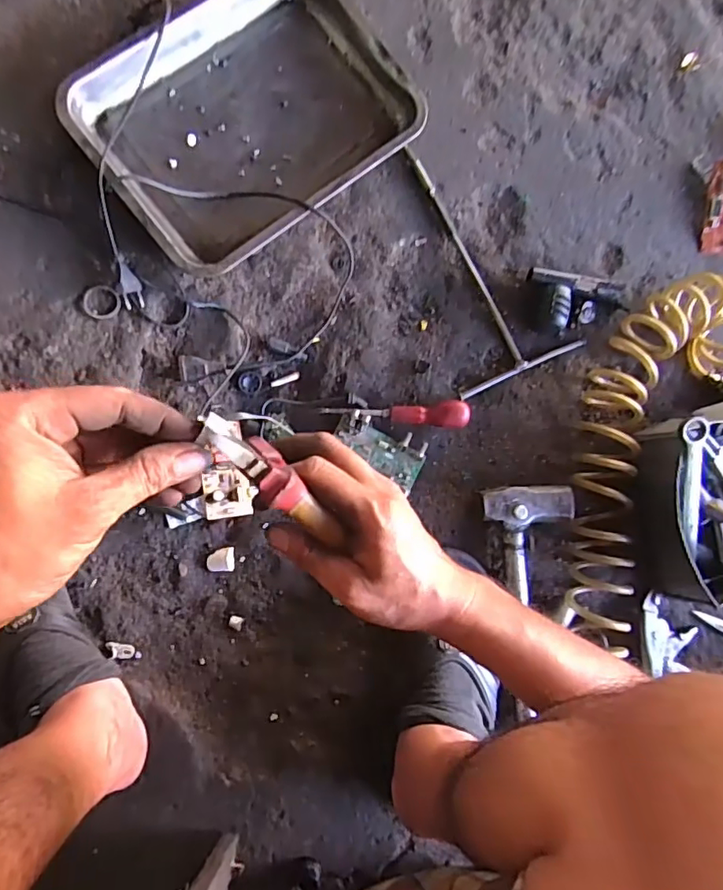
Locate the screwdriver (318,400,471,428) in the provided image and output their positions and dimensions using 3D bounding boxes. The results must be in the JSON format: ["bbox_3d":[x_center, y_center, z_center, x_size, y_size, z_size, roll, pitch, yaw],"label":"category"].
[{"bbox_3d":[0.041,-0.036,0.647,0.172,0.025,0.030,0,87,-7],"label":"screwdriver"}]

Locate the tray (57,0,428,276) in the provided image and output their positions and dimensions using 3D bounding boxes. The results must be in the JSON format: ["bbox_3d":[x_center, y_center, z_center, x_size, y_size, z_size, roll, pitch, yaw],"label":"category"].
[{"bbox_3d":[-0.132,-0.383,0.638,0.346,0.047,0.269,-38,92,-8],"label":"tray"}]

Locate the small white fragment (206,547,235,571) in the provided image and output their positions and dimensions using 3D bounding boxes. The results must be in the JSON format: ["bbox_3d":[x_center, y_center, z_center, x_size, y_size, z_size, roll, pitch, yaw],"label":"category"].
[{"bbox_3d":[-0.163,0.133,0.634,0.030,0.008,0.027,1,87,-7],"label":"small white fragment"}]

